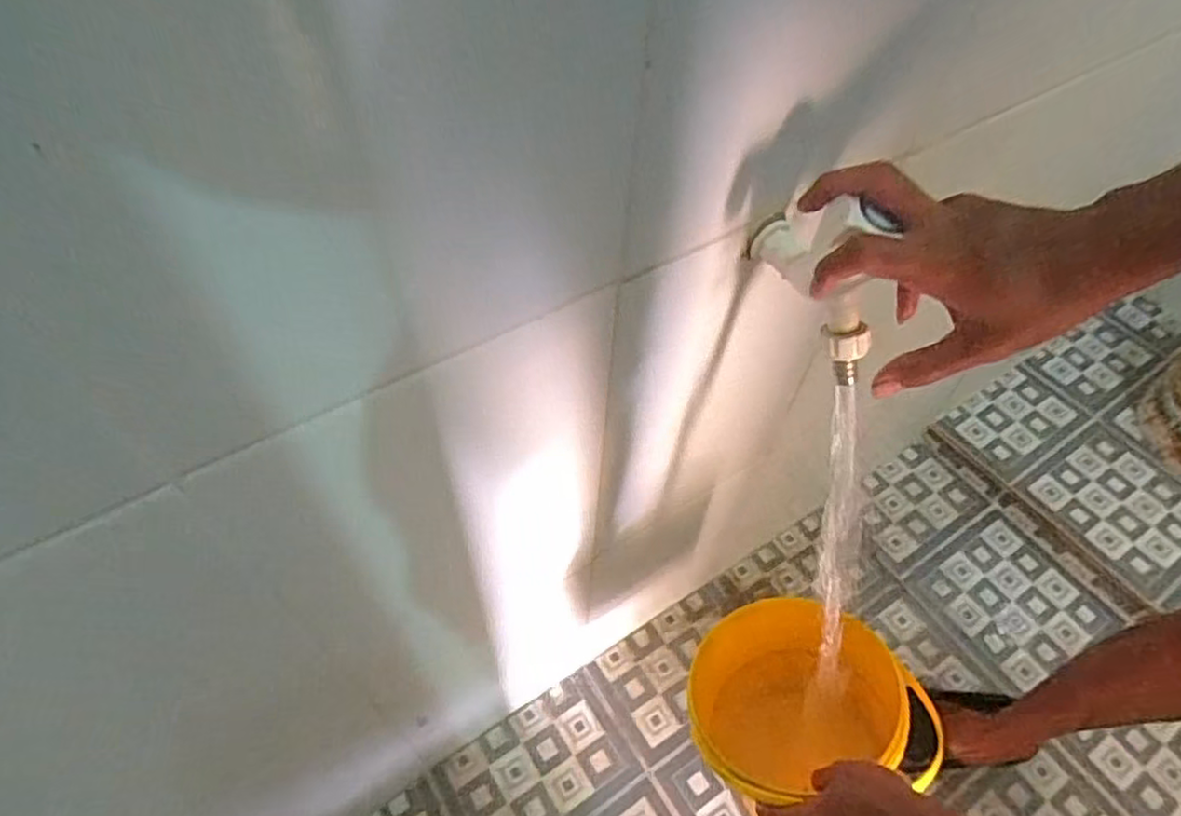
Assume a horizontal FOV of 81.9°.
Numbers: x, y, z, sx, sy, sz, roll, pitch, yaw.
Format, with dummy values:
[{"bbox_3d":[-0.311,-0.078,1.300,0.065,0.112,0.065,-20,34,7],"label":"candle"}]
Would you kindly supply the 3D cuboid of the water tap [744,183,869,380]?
[{"bbox_3d":[0.142,-0.087,0.417,0.040,0.111,0.101,-21,55,-15],"label":"water tap"}]

